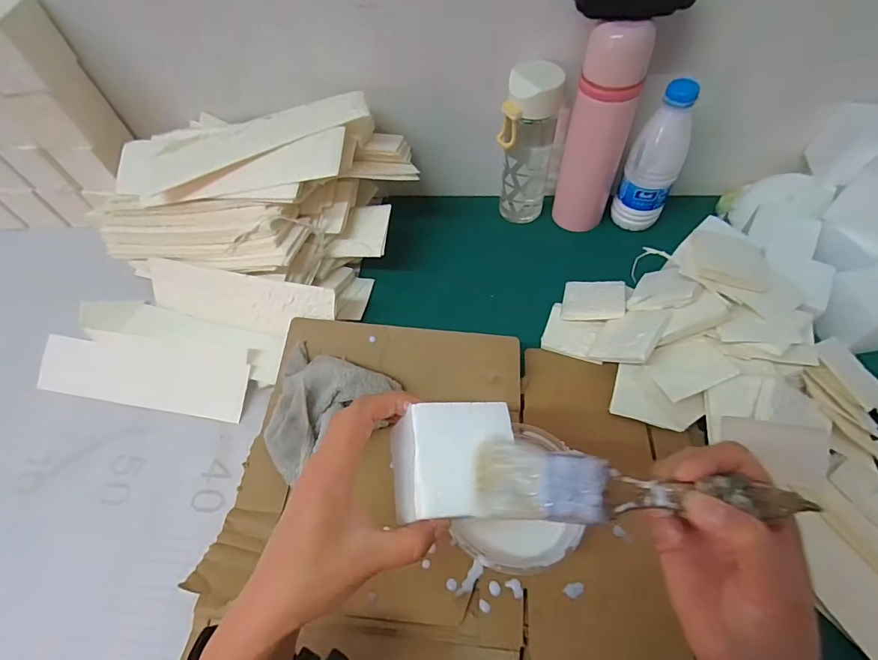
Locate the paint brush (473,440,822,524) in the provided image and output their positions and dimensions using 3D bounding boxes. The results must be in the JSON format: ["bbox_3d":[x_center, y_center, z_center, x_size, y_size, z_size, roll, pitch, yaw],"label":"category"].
[{"bbox_3d":[0.105,0.088,0.241,0.169,0.011,0.039,1,58,11],"label":"paint brush"}]

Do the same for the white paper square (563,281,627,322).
[{"bbox_3d":[0.179,-0.035,0.508,0.067,0.006,0.063,1,44,23],"label":"white paper square"}]

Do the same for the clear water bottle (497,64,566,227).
[{"bbox_3d":[0.109,-0.213,0.554,0.058,0.213,0.053,17,60,13],"label":"clear water bottle"}]

